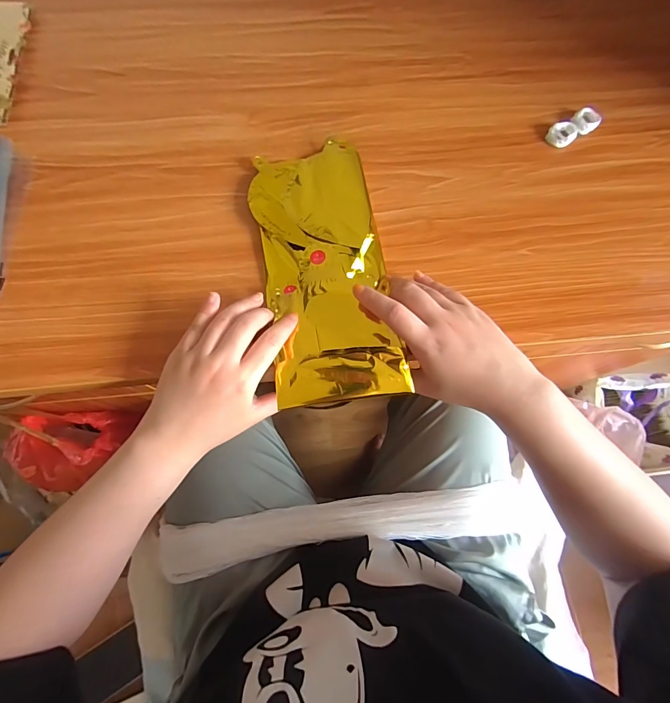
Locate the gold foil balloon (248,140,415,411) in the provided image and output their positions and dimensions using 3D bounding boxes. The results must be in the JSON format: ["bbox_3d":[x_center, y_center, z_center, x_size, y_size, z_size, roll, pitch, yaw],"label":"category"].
[{"bbox_3d":[-0.012,-0.087,0.366,0.118,0.019,0.273,-10,72,-2],"label":"gold foil balloon"}]

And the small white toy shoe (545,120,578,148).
[{"bbox_3d":[0.265,-0.254,0.427,0.028,0.011,0.036,37,76,8],"label":"small white toy shoe"}]

